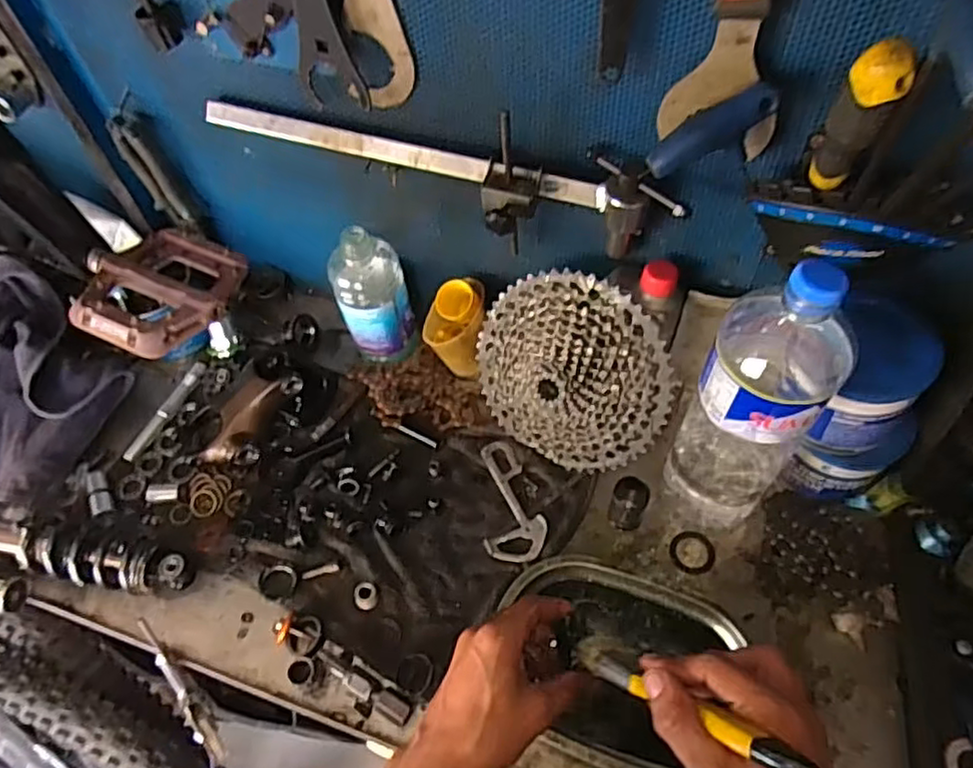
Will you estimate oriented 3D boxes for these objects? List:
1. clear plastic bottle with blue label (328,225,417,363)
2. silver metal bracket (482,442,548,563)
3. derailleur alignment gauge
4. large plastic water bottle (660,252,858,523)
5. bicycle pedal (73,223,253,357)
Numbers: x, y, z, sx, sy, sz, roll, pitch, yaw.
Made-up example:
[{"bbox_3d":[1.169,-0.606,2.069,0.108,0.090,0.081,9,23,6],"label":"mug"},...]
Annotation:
[{"bbox_3d":[-0.120,-0.091,0.700,0.071,0.168,0.060,-17,57,-6],"label":"clear plastic bottle with blue label"},{"bbox_3d":[0.024,0.114,0.648,0.058,0.008,0.124,-9,56,-1],"label":"silver metal bracket"},{"bbox_3d":[-0.052,-0.169,0.564,0.427,0.082,0.070,14,59,14],"label":"derailleur alignment gauge"},{"bbox_3d":[0.209,0.020,0.520,0.094,0.315,0.093,31,64,23],"label":"large plastic water bottle"},{"bbox_3d":[-0.242,-0.072,0.482,0.109,0.030,0.109,26,62,20],"label":"bicycle pedal"}]

